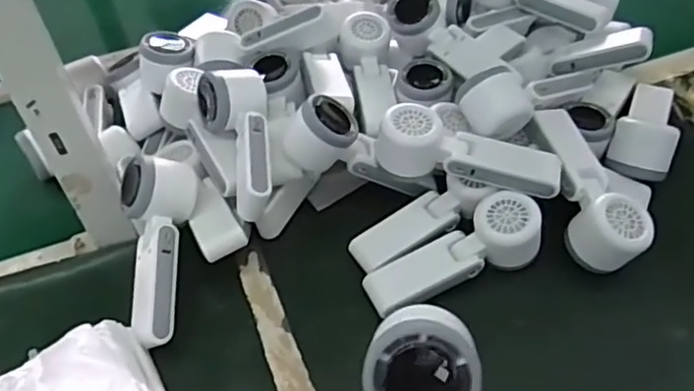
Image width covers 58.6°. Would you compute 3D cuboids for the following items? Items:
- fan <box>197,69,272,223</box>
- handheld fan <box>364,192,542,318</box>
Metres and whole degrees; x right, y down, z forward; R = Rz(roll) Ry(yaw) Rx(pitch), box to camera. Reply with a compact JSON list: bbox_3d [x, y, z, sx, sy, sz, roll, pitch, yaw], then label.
[{"bbox_3d":[-0.099,-0.049,0.579,0.066,0.053,0.149,-13,61,-7],"label":"fan"},{"bbox_3d":[0.098,0.057,0.559,0.164,0.049,0.055,-27,48,2],"label":"handheld fan"}]

